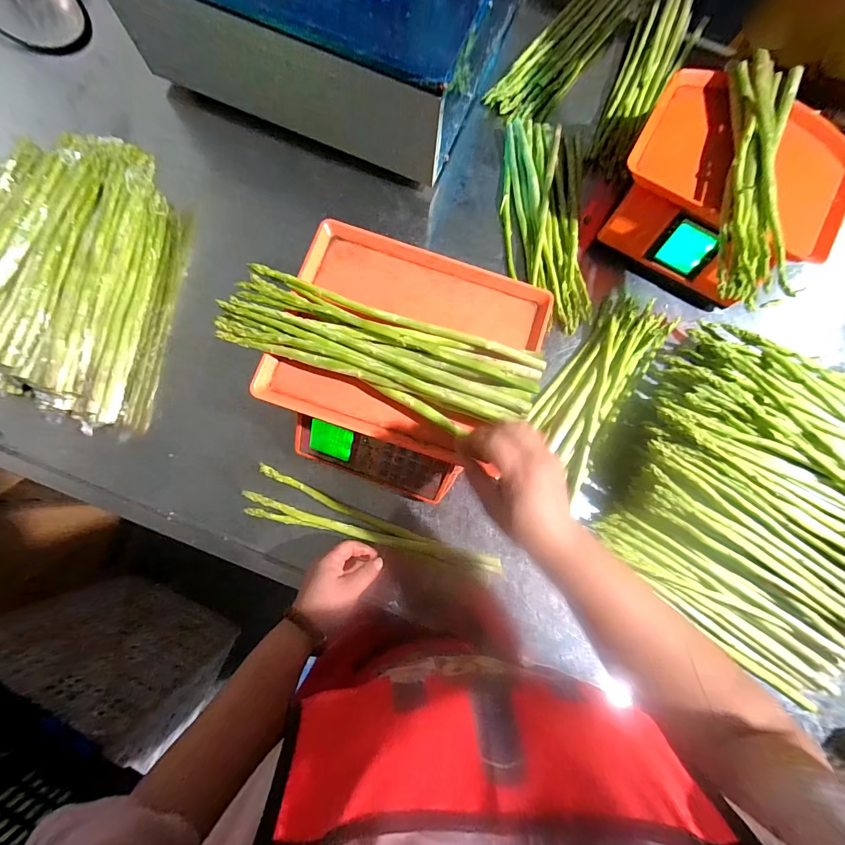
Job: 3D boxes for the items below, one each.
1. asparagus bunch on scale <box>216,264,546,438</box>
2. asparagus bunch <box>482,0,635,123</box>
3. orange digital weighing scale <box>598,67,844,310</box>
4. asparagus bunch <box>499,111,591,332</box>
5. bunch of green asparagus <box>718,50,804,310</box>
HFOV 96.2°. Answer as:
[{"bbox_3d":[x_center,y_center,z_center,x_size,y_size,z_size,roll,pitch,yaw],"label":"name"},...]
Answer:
[{"bbox_3d":[-0.047,-0.079,0.419,0.347,0.032,0.107,18,80,3],"label":"asparagus bunch on scale"},{"bbox_3d":[0.250,-0.662,0.651,0.101,0.044,0.355,37,81,3],"label":"asparagus bunch"},{"bbox_3d":[0.442,-0.346,0.560,0.284,0.106,0.269,34,80,3],"label":"orange digital weighing scale"},{"bbox_3d":[0.195,-0.320,0.597,0.123,0.020,0.346,2,81,-3],"label":"asparagus bunch"},{"bbox_3d":[0.432,-0.316,0.490,0.076,0.040,0.353,12,80,-1],"label":"bunch of green asparagus"}]

